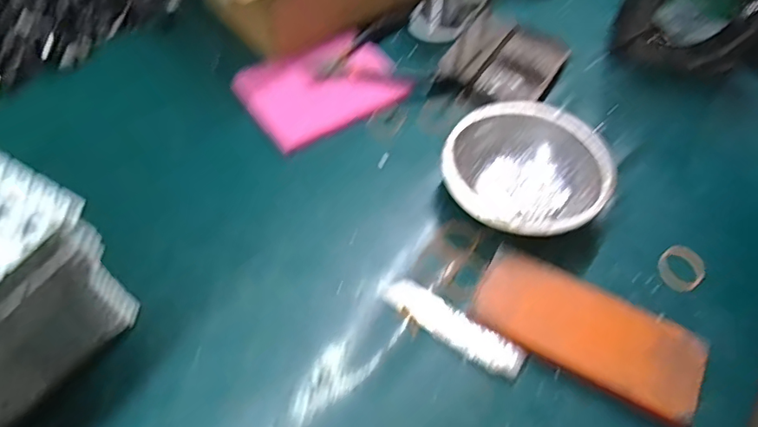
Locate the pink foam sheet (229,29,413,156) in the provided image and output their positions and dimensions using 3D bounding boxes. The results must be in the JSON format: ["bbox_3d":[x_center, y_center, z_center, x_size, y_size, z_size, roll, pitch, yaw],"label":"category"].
[{"bbox_3d":[-0.056,-0.126,0.502,0.147,0.007,0.106,-27,67,-13],"label":"pink foam sheet"}]

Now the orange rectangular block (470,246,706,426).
[{"bbox_3d":[0.140,0.079,0.350,0.144,0.025,0.066,26,58,15],"label":"orange rectangular block"}]

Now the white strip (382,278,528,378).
[{"bbox_3d":[0.051,0.078,0.359,0.105,0.010,0.026,33,61,19],"label":"white strip"}]

